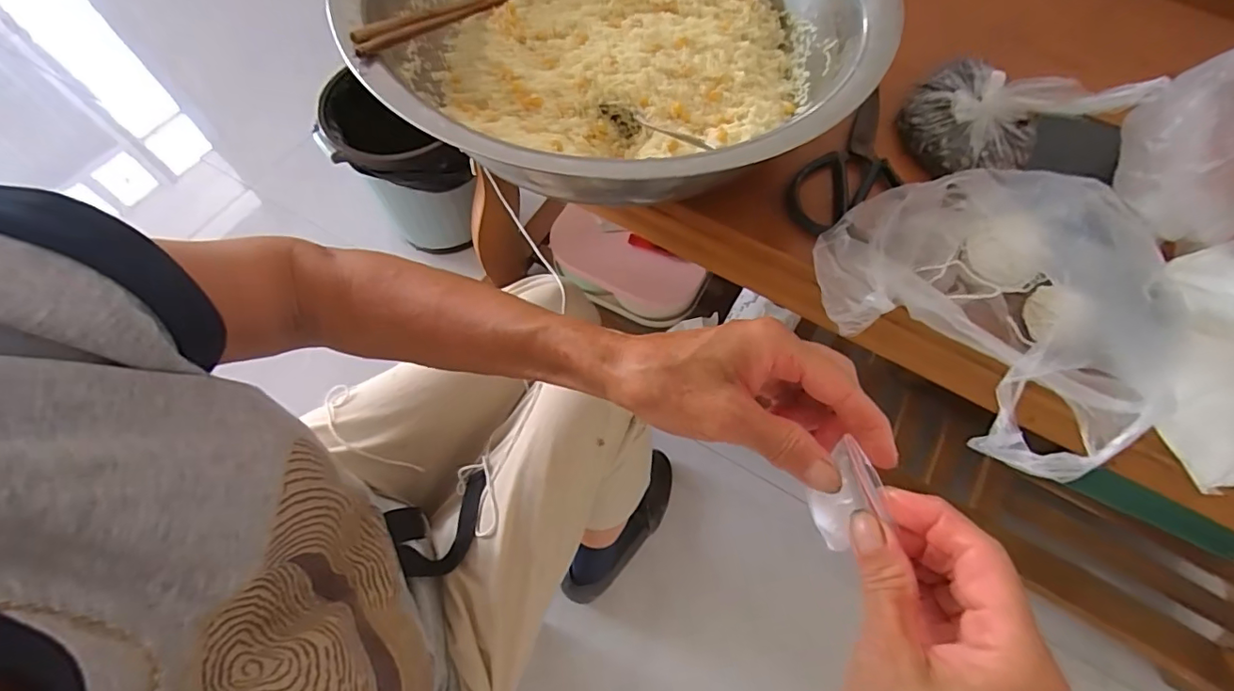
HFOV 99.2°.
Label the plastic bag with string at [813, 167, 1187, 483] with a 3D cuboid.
[{"bbox_3d":[0.268,-0.039,0.369,0.164,0.072,0.223,-32,69,-15],"label":"plastic bag with string"}]

